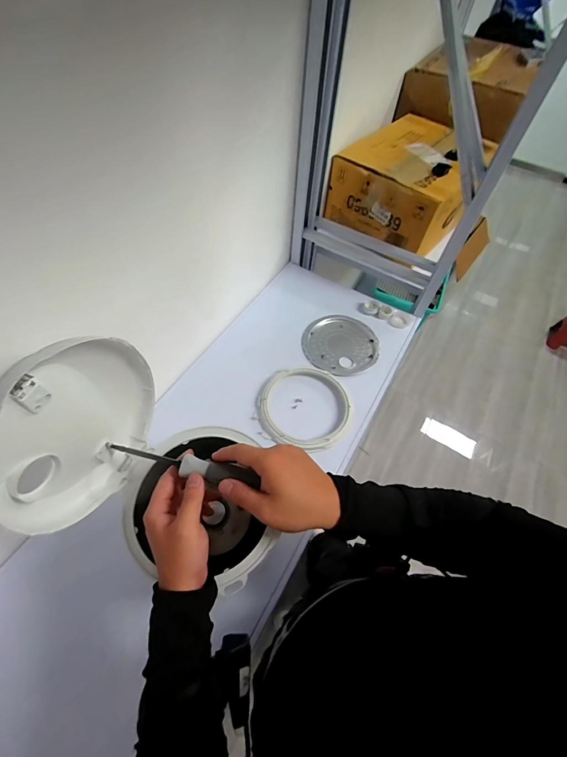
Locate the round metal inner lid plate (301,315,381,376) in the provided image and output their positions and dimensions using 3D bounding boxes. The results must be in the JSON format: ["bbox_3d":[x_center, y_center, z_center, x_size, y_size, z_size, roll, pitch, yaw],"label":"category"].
[{"bbox_3d":[0.143,-0.084,0.821,0.185,0.011,0.171,2,57,-3],"label":"round metal inner lid plate"}]

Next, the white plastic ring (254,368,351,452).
[{"bbox_3d":[0.043,0.060,0.718,0.198,0.037,0.186,2,57,-3],"label":"white plastic ring"}]

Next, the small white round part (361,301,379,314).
[{"bbox_3d":[0.227,-0.188,0.883,0.044,0.025,0.033,24,58,10],"label":"small white round part"}]

